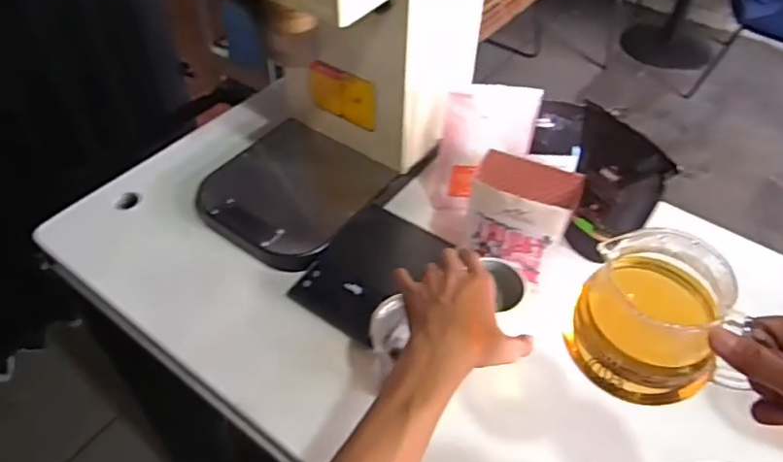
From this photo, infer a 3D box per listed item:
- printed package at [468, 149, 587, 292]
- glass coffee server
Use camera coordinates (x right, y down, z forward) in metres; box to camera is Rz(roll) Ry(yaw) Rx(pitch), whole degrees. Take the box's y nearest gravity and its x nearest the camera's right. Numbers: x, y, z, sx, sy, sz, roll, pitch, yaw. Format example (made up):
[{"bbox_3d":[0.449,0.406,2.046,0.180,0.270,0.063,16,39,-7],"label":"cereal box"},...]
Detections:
[{"bbox_3d":[0.152,-0.017,0.704,0.115,0.123,0.074,24,51,19],"label":"printed package"},{"bbox_3d":[0.179,0.058,0.398,0.104,0.080,0.084,21,50,17],"label":"glass coffee server"}]

